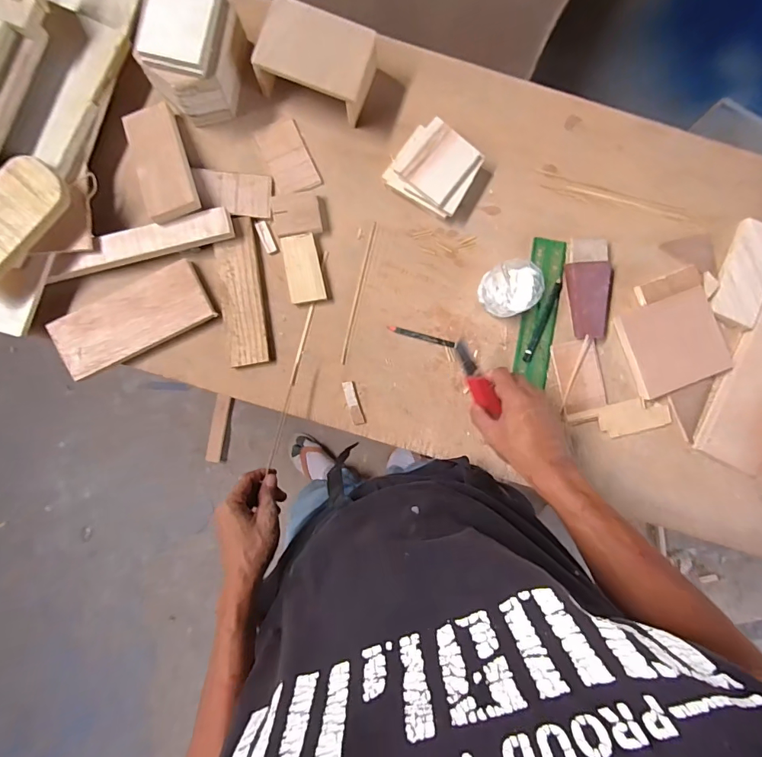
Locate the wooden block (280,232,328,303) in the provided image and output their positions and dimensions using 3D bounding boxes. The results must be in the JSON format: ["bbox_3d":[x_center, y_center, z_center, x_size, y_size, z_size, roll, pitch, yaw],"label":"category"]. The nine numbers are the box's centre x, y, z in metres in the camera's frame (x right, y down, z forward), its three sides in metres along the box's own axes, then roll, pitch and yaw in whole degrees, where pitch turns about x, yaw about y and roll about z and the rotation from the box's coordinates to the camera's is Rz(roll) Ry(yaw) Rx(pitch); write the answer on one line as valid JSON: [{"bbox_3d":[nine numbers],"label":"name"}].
[{"bbox_3d":[-0.103,-0.145,0.575,0.046,0.015,0.087,-10,90,-2],"label":"wooden block"}]

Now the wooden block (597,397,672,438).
[{"bbox_3d":[0.342,0.051,0.584,0.096,0.004,0.045,-13,90,-2],"label":"wooden block"}]

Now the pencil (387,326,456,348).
[{"bbox_3d":[0.055,-0.056,0.583,0.092,0.004,0.010,14,89,-1],"label":"pencil"}]

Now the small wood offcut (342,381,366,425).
[{"bbox_3d":[-0.037,0.033,0.581,0.016,0.004,0.059,-18,90,-2],"label":"small wood offcut"}]

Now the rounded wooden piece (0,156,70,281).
[{"bbox_3d":[-0.442,-0.179,0.509,0.077,0.016,0.169,33,87,-4],"label":"rounded wooden piece"}]

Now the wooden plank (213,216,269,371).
[{"bbox_3d":[-0.184,-0.113,0.570,0.052,0.010,0.188,-8,90,-2],"label":"wooden plank"}]

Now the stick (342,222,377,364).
[{"bbox_3d":[-0.031,-0.115,0.581,0.007,0.004,0.193,13,89,-1],"label":"stick"}]

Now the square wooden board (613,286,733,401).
[{"bbox_3d":[0.393,-0.047,0.580,0.124,0.011,0.118,-21,90,-2],"label":"square wooden board"}]

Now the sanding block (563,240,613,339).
[{"bbox_3d":[0.276,-0.120,0.578,0.056,0.025,0.130,2,90,-2],"label":"sanding block"}]

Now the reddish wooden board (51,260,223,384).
[{"bbox_3d":[-0.321,-0.074,0.560,0.195,0.016,0.083,-27,90,-2],"label":"reddish wooden board"}]

